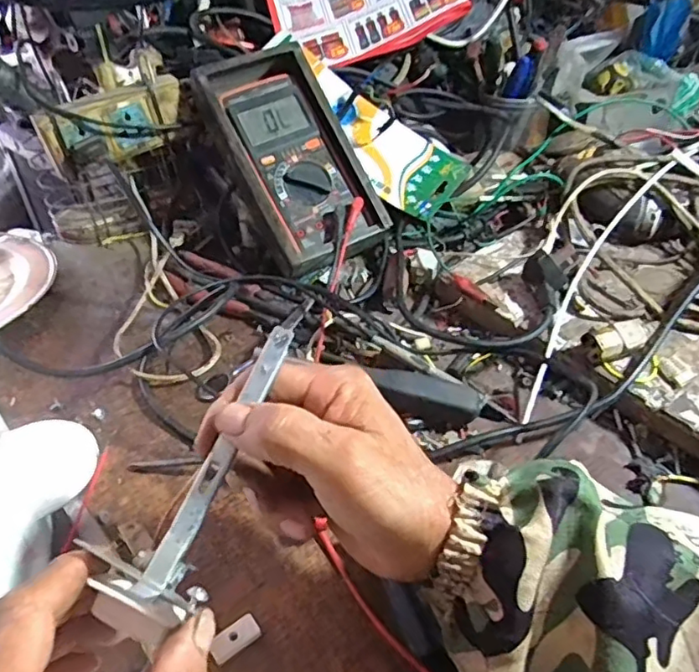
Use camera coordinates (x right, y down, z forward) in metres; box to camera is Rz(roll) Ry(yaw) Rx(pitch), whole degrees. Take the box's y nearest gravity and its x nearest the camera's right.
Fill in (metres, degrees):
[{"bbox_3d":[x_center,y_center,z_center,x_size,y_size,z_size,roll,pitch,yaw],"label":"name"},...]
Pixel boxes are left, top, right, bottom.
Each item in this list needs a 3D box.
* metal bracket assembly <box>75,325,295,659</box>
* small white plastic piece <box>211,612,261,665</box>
[{"bbox_3d":[-0.061,0.058,0.256,0.046,0.023,0.139,19,66,16],"label":"metal bracket assembly"},{"bbox_3d":[-0.060,0.158,0.307,0.026,0.006,0.015,-29,49,-26],"label":"small white plastic piece"}]

